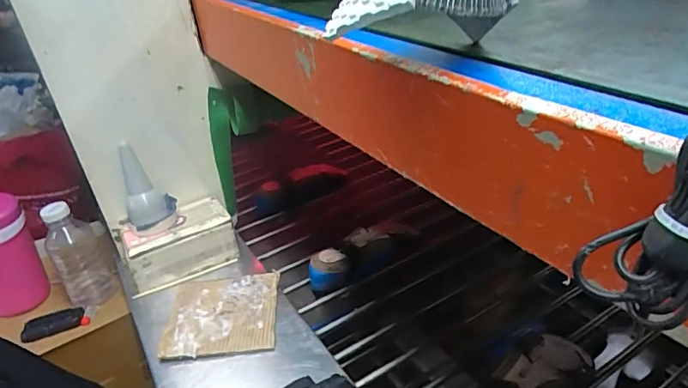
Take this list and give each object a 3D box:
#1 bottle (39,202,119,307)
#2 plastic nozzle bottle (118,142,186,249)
[{"bbox_3d":[-0.540,0.131,0.979,0.095,0.244,0.088,-23,34,-25],"label":"bottle"},{"bbox_3d":[-0.361,0.006,0.864,0.109,0.156,0.081,-18,33,-22],"label":"plastic nozzle bottle"}]

